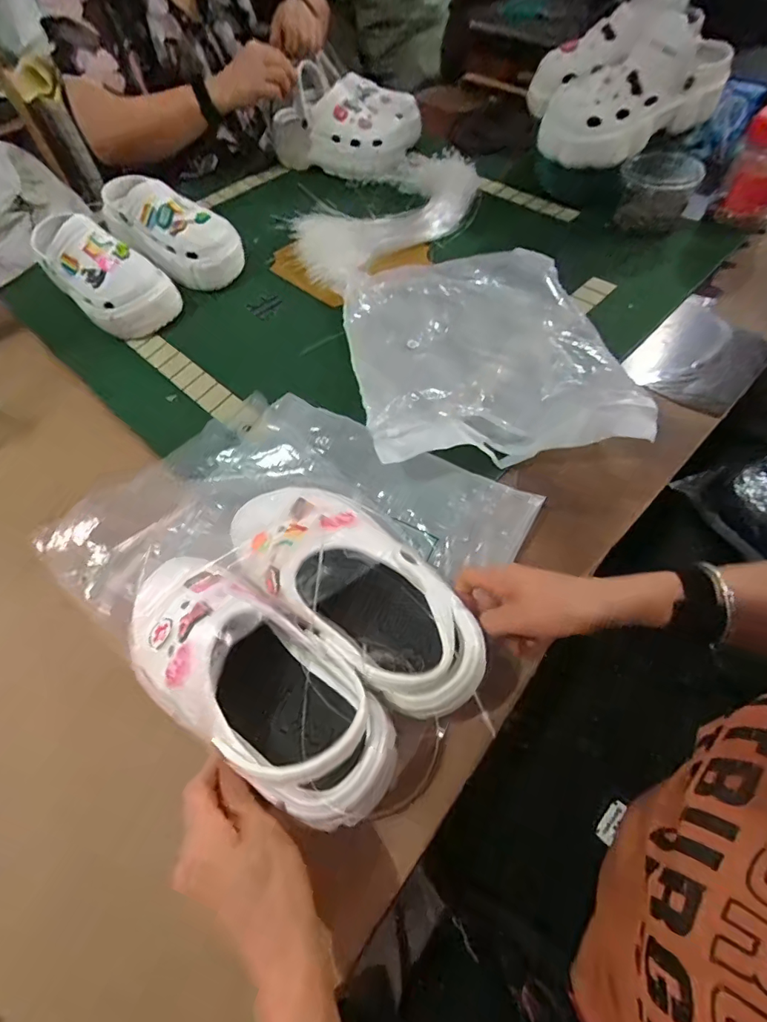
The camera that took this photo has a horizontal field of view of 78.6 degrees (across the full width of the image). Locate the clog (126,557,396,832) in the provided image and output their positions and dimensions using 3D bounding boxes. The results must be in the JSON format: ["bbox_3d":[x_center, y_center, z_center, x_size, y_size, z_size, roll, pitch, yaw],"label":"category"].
[{"bbox_3d":[-0.096,0.113,0.326,0.230,0.078,0.094,33,66,19],"label":"clog"}]

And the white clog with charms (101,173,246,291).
[{"bbox_3d":[-0.317,-0.426,0.702,0.238,0.086,0.108,33,66,6],"label":"white clog with charms"}]

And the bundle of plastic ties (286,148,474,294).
[{"bbox_3d":[0.008,-0.486,0.789,0.194,0.059,0.402,34,67,21],"label":"bundle of plastic ties"}]

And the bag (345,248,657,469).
[{"bbox_3d":[0.116,-0.208,0.592,0.303,0.059,0.394,-9,52,-2],"label":"bag"}]

